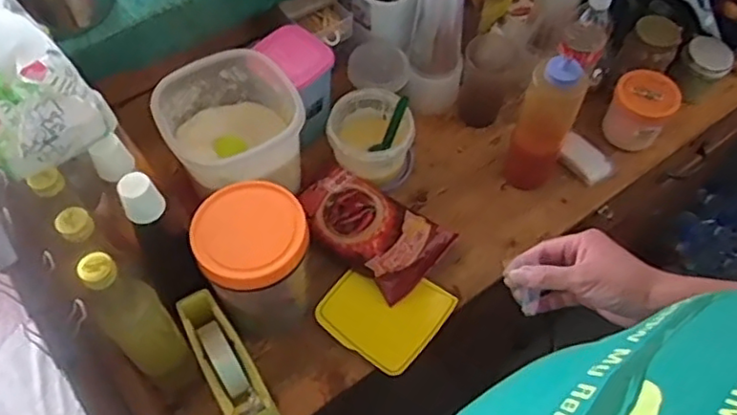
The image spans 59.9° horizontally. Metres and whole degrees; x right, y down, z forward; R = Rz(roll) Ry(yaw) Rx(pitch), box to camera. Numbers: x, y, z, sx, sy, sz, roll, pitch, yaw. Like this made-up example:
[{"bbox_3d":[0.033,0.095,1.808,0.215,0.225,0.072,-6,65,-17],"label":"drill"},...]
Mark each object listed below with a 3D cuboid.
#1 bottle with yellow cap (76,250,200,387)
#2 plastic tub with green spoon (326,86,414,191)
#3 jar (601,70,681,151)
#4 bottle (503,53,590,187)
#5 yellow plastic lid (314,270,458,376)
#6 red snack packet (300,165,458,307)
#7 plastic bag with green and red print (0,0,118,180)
[{"bbox_3d":[-0.233,0.123,0.665,0.053,0.269,0.062,-24,64,-15],"label":"bottle with yellow cap"},{"bbox_3d":[0.005,-0.097,0.920,0.119,0.096,0.117,1,61,-1],"label":"plastic tub with green spoon"},{"bbox_3d":[0.404,-0.143,0.961,0.087,0.101,0.087,1,61,-1],"label":"jar"},{"bbox_3d":[0.238,-0.110,0.864,0.071,0.223,0.074,24,63,11],"label":"bottle"},{"bbox_3d":[0.022,0.131,0.833,0.140,0.018,0.133,33,65,16],"label":"yellow plastic lid"},{"bbox_3d":[0.004,0.023,0.870,0.191,0.040,0.127,37,66,17],"label":"red snack packet"},{"bbox_3d":[-0.347,-0.140,0.595,0.121,0.117,0.189,-36,68,-20],"label":"plastic bag with green and red print"}]

